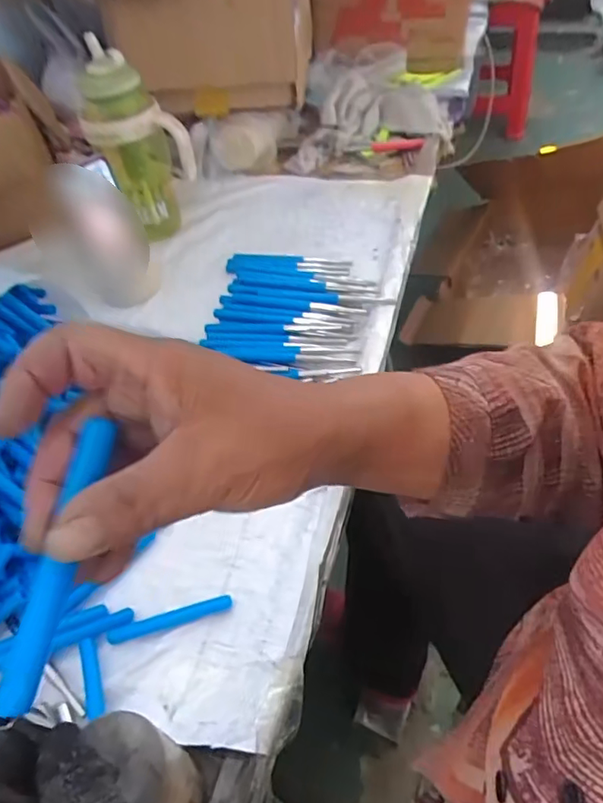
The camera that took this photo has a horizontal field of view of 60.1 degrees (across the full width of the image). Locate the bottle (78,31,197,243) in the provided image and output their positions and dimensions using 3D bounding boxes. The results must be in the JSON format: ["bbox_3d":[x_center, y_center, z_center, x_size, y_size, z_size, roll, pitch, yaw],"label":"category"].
[{"bbox_3d":[-0.227,-0.364,0.740,0.124,0.239,0.110,-15,49,-8],"label":"bottle"}]

